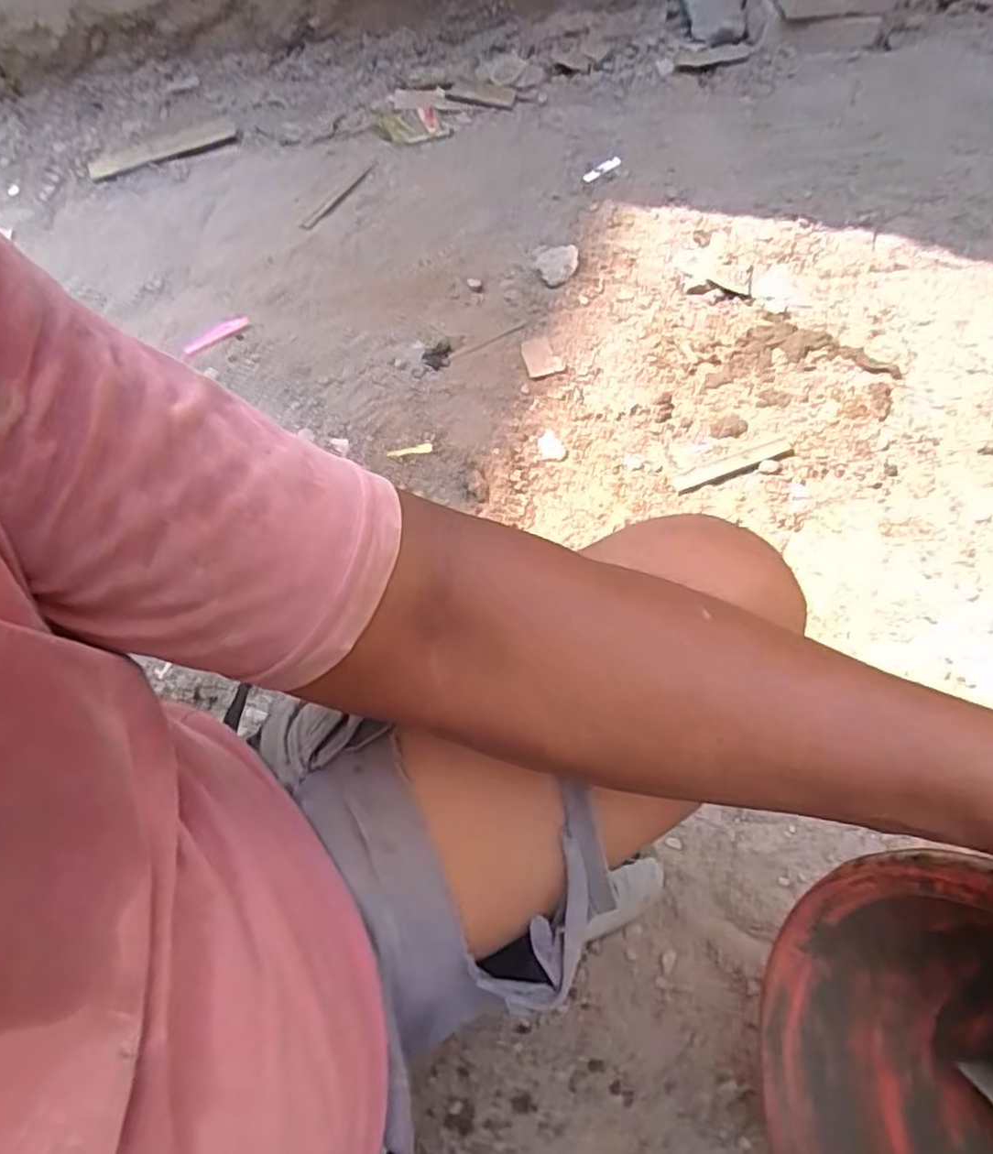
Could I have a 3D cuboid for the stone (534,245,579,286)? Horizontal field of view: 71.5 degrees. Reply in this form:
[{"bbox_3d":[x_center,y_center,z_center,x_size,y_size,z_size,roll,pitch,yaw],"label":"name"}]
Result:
[{"bbox_3d":[0.092,-0.483,1.067,0.065,0.028,0.065,4,64,3],"label":"stone"}]

